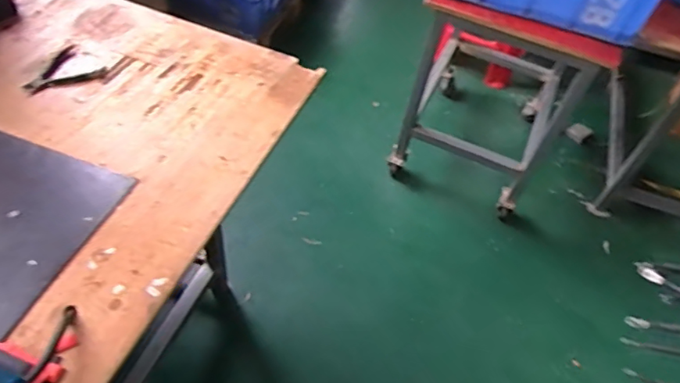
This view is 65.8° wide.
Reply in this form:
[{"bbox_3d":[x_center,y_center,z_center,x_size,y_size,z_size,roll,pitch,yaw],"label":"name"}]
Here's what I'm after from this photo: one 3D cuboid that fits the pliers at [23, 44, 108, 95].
[{"bbox_3d":[-0.535,-0.228,1.027,0.106,0.024,0.138,27,52,14],"label":"pliers"}]

